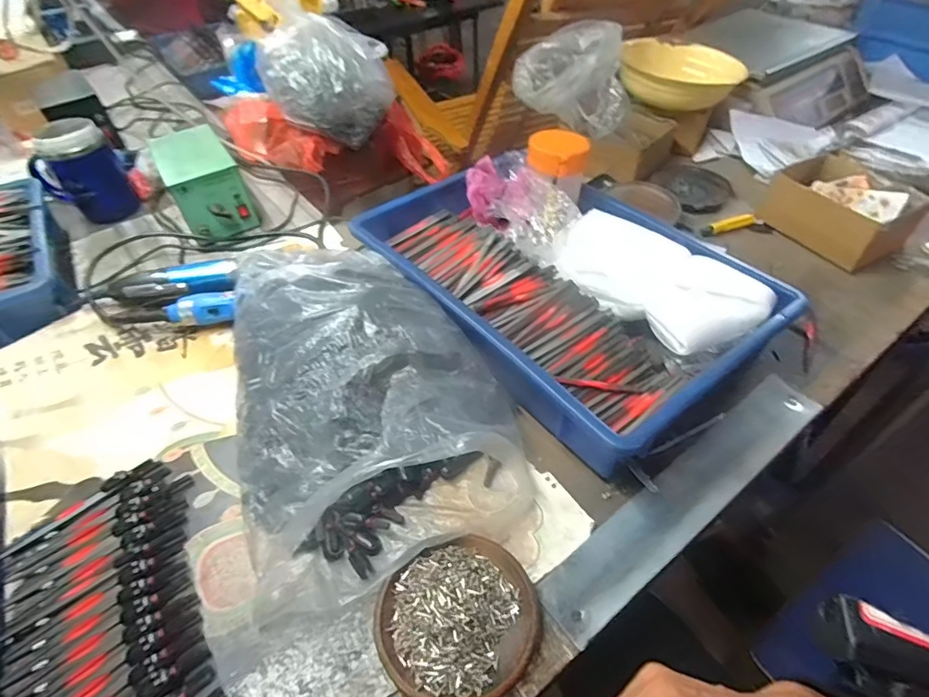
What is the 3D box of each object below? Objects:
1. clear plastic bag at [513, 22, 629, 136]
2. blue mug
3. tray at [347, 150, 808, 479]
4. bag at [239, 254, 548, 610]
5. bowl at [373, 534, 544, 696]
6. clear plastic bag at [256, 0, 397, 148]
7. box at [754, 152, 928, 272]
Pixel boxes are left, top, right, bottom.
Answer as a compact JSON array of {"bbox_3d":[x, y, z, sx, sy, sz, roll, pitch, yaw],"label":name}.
[{"bbox_3d":[0.160,-0.405,0.753,0.168,0.106,0.128,9,48,11],"label":"clear plastic bag"},{"bbox_3d":[-0.561,-0.260,0.729,0.105,0.127,0.082,-33,54,-25],"label":"blue mug"},{"bbox_3d":[0.092,-0.088,0.576,0.281,0.081,0.443,-31,53,-25],"label":"tray"},{"bbox_3d":[-0.104,0.025,0.471,0.233,0.084,0.330,-19,49,-15],"label":"bag"},{"bbox_3d":[-0.004,0.196,0.365,0.112,0.026,0.106,-1,47,1],"label":"bowl"},{"bbox_3d":[-0.252,-0.505,0.861,0.211,0.252,0.181,13,49,14],"label":"clear plastic bag"},{"bbox_3d":[0.502,-0.189,0.666,0.132,0.067,0.165,-31,53,-24],"label":"box"}]

